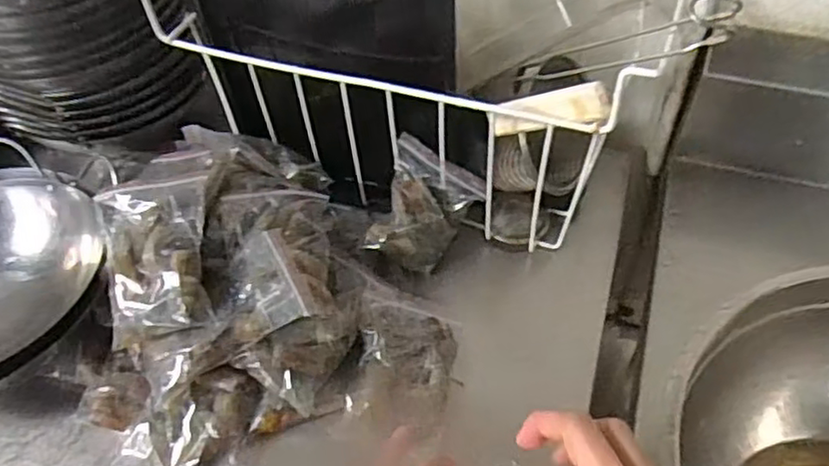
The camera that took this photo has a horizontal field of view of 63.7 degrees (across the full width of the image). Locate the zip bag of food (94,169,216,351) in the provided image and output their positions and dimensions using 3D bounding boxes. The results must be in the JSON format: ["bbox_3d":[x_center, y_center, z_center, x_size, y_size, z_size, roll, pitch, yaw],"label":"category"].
[{"bbox_3d":[-0.215,0.010,0.555,0.090,0.045,0.147,-10,49,-7],"label":"zip bag of food"}]

